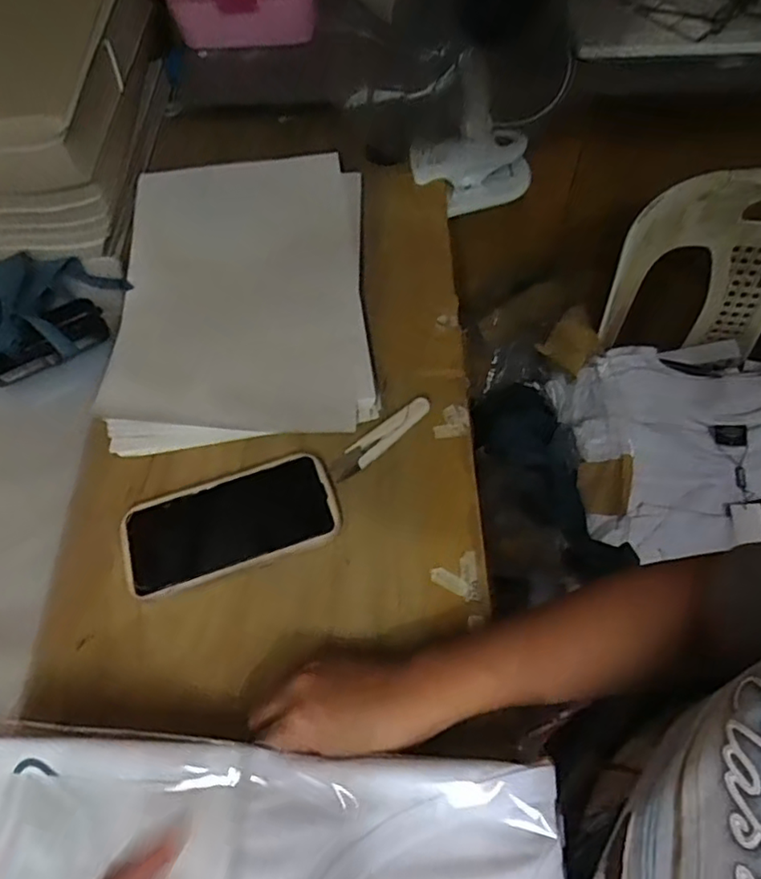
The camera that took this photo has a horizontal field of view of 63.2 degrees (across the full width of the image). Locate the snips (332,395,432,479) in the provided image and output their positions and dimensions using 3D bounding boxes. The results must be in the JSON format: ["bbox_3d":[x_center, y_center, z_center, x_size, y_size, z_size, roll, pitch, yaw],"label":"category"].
[{"bbox_3d":[0.002,-0.001,0.508,0.099,0.007,0.024,-34,64,-17],"label":"snips"}]

